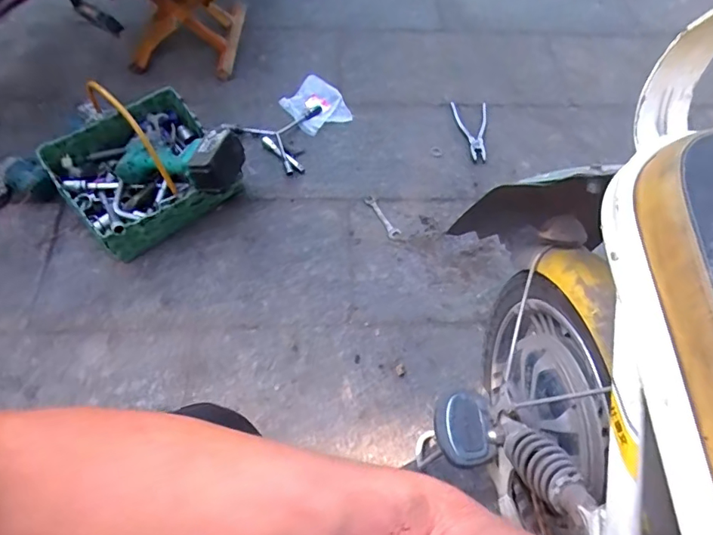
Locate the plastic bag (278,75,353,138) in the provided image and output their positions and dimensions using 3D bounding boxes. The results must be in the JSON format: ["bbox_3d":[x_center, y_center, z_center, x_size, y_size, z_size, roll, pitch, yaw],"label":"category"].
[{"bbox_3d":[-0.108,-0.403,1.222,0.158,0.042,0.185,-15,64,-13],"label":"plastic bag"}]

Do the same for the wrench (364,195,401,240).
[{"bbox_3d":[0.056,-0.110,1.072,0.029,0.007,0.116,-24,65,-16],"label":"wrench"}]

